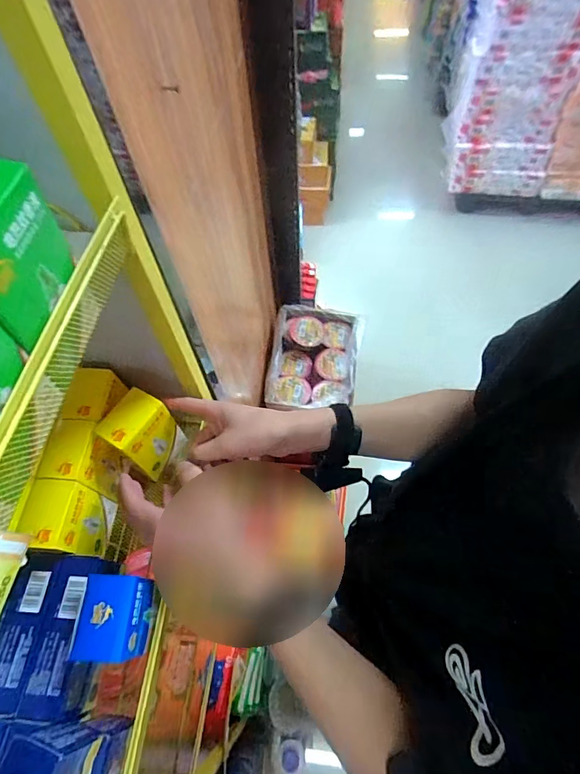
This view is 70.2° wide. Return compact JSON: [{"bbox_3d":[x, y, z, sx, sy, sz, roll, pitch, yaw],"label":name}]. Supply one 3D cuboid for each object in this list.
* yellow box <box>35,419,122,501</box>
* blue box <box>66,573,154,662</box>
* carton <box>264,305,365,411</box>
[{"bbox_3d":[-0.232,0.084,0.470,0.047,0.089,0.062,5,61,6],"label":"yellow box"},{"bbox_3d":[-0.157,0.212,0.382,0.050,0.070,0.065,1,60,4],"label":"blue box"},{"bbox_3d":[0.063,-0.072,1.069,0.223,0.083,0.316,6,61,7],"label":"carton"}]

